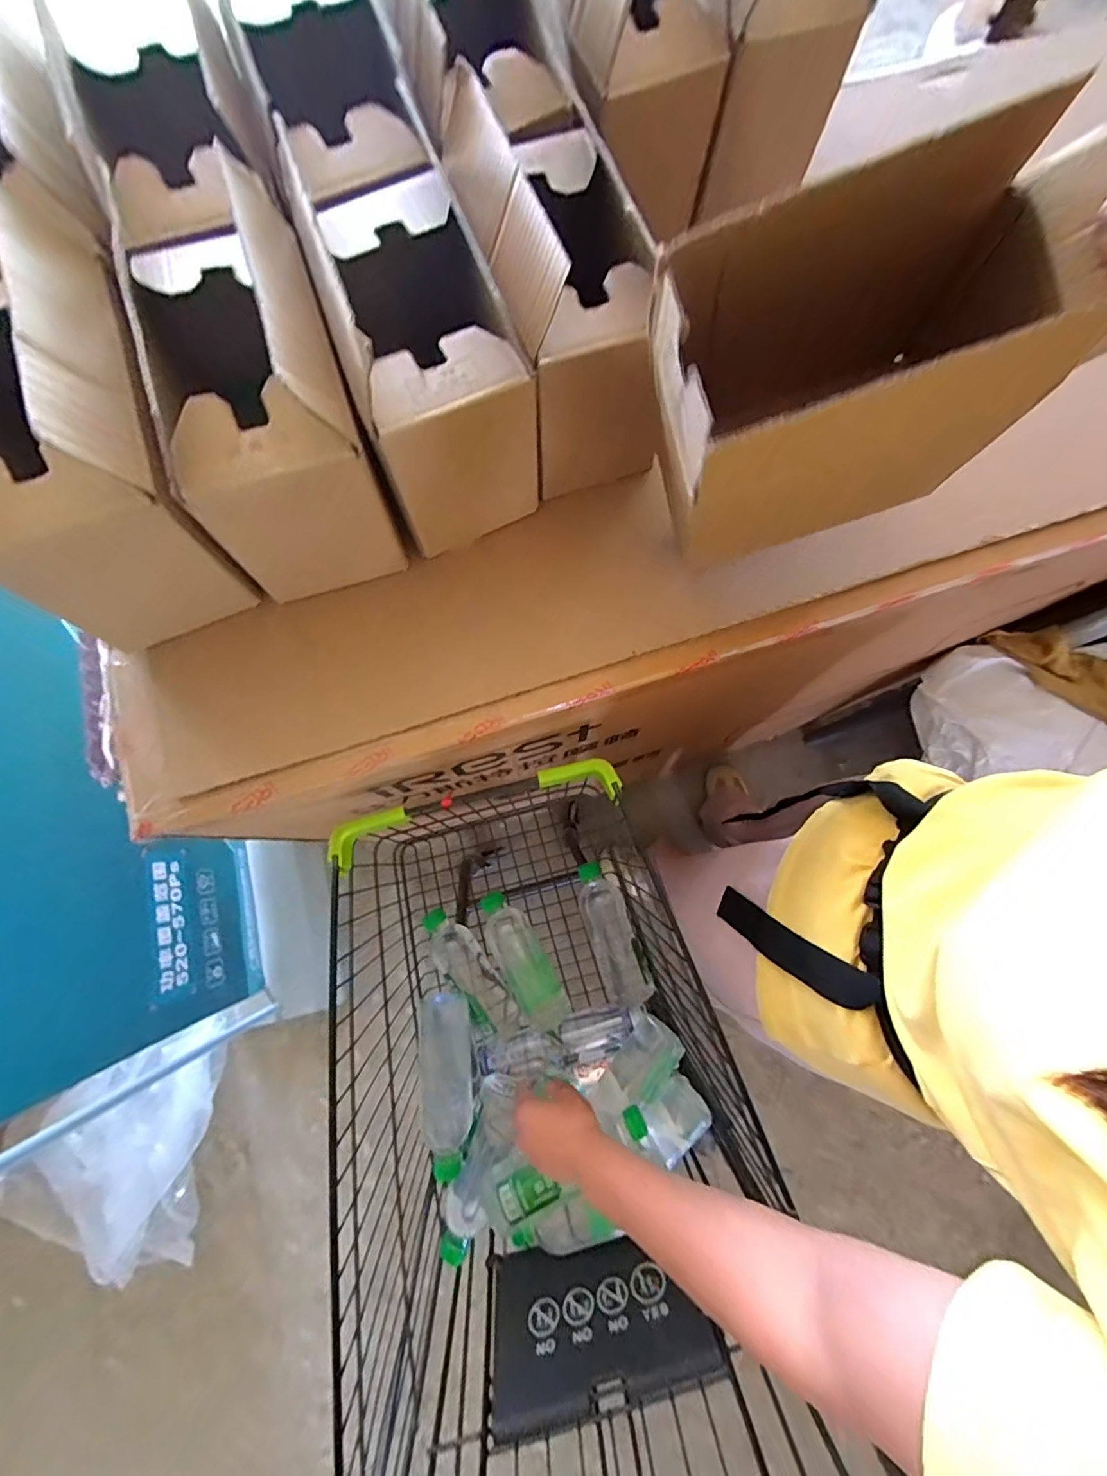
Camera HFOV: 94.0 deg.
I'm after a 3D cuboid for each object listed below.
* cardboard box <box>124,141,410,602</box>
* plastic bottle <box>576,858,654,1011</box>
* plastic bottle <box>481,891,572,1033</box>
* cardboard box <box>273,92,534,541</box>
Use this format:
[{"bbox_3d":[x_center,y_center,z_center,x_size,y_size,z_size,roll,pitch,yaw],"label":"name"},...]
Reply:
[{"bbox_3d":[-0.242,-0.298,0.439,0.140,0.197,0.280,-18,79,-5],"label":"cardboard box"},{"bbox_3d":[0.083,0.285,0.758,0.062,0.054,0.206,-20,79,-6],"label":"plastic bottle"},{"bbox_3d":[-0.046,0.318,0.738,0.071,0.065,0.206,-30,80,-7],"label":"plastic bottle"},{"bbox_3d":[-0.113,-0.336,0.460,0.133,0.186,0.226,-21,79,-6],"label":"cardboard box"}]

